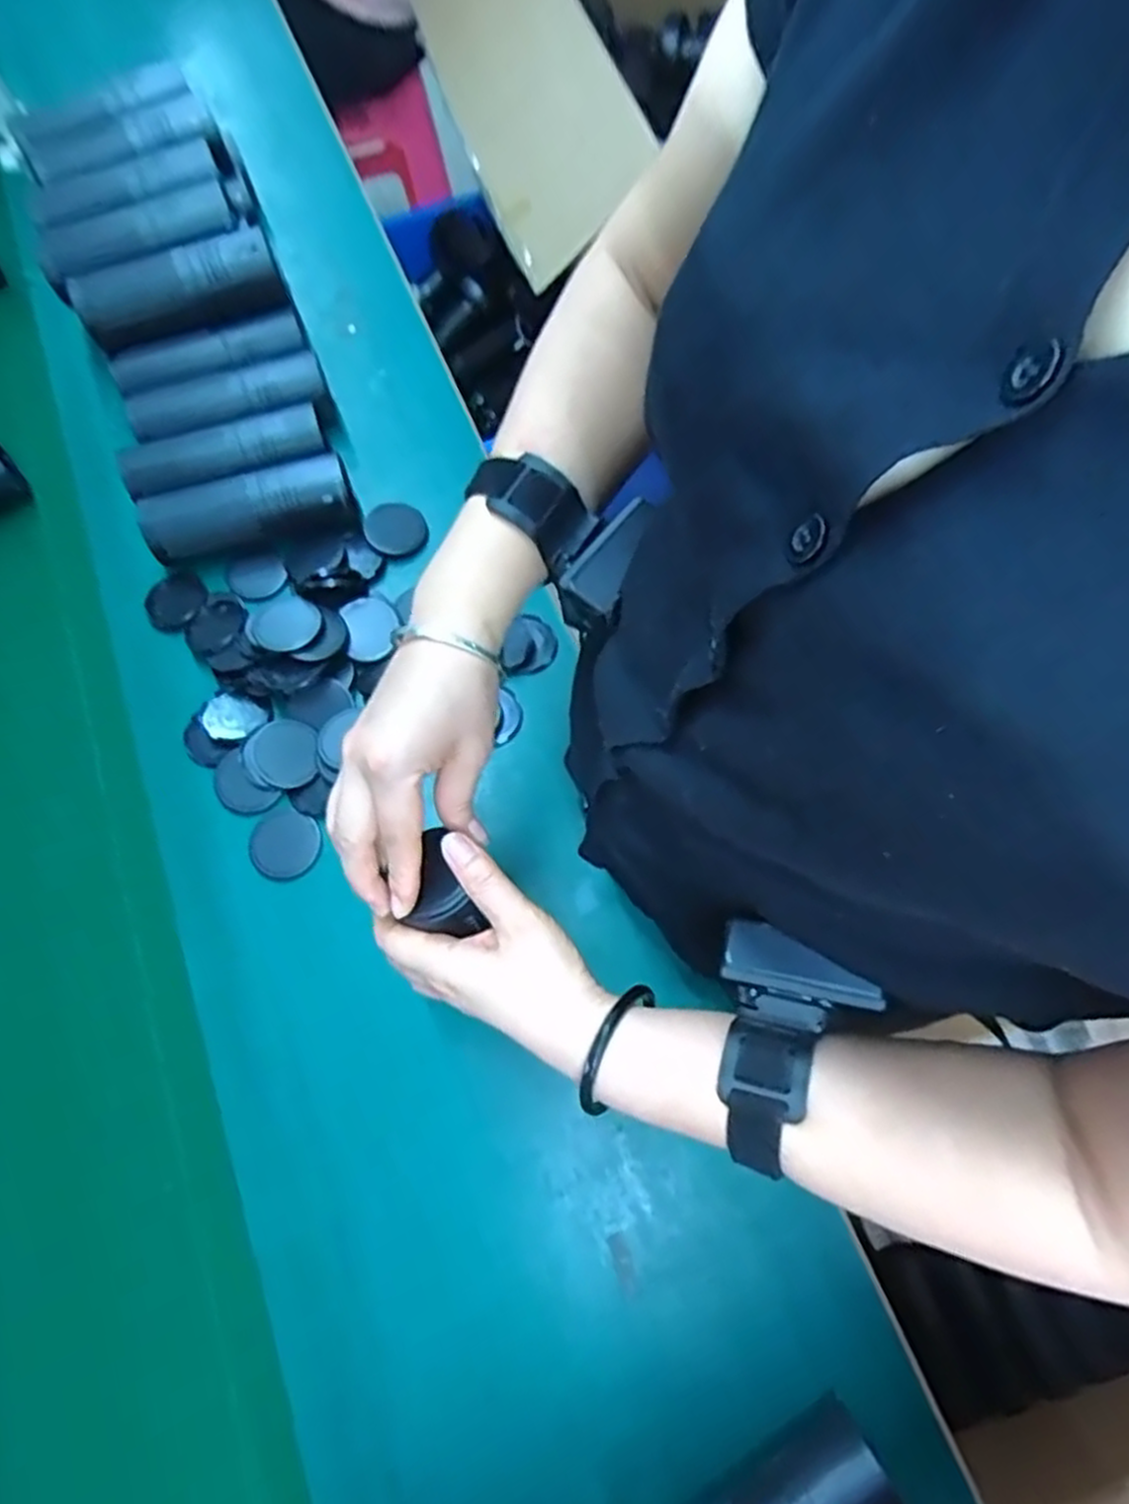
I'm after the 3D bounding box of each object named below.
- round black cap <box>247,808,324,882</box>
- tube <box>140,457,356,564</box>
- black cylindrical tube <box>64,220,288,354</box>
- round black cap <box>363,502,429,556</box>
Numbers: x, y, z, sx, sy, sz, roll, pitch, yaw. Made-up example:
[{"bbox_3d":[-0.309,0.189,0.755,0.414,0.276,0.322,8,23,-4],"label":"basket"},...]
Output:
[{"bbox_3d":[-0.203,0.067,0.555,0.050,0.006,0.050,0,70,1],"label":"round black cap"},{"bbox_3d":[-0.257,-0.198,0.622,0.164,0.043,0.054,-18,71,-5],"label":"tube"},{"bbox_3d":[-0.321,-0.386,0.632,0.160,0.052,0.047,-21,71,-6],"label":"black cylindrical tube"},{"bbox_3d":[-0.141,-0.187,0.635,0.048,0.008,0.056,-27,72,-8],"label":"round black cap"}]

